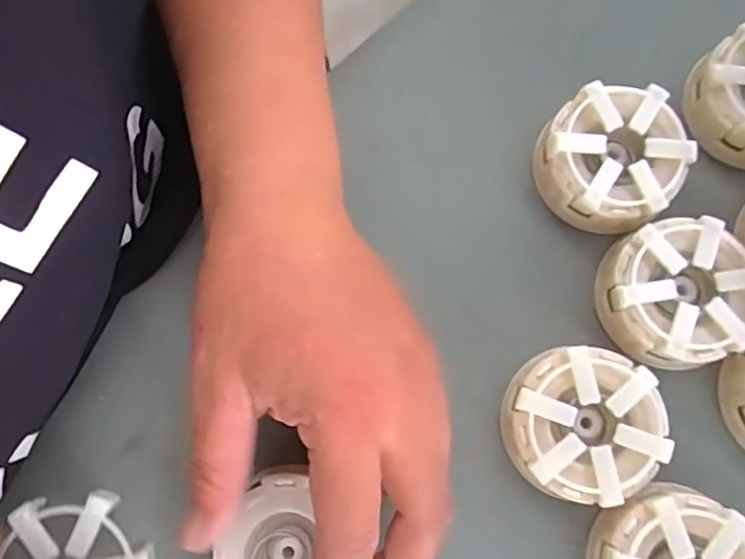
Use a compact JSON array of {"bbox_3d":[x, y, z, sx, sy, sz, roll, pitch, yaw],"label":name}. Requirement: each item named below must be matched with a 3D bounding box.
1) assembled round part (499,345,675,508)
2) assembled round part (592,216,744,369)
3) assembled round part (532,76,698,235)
[{"bbox_3d":[0.085,0.059,0.253,0.062,0.026,0.058,0,78,1],"label":"assembled round part"},{"bbox_3d":[0.128,0.007,0.261,0.059,0.028,0.057,0,78,1],"label":"assembled round part"},{"bbox_3d":[0.105,-0.053,0.272,0.058,0.029,0.058,0,78,1],"label":"assembled round part"}]

